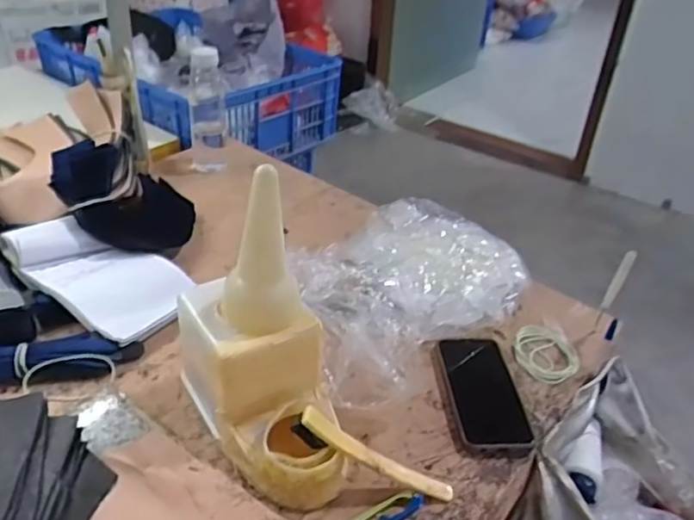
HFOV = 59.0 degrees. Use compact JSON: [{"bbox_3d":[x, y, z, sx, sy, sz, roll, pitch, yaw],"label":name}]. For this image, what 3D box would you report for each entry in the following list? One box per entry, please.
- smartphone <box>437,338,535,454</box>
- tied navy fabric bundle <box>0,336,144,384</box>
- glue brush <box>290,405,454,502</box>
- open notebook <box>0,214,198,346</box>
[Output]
[{"bbox_3d":[0.148,0.139,0.665,0.077,0.013,0.160,0,35,-7],"label":"smartphone"},{"bbox_3d":[-0.334,0.107,0.636,0.220,0.029,0.044,-6,36,-15],"label":"tied navy fabric bundle"},{"bbox_3d":[0.025,0.178,0.549,0.158,0.026,0.019,31,35,-12],"label":"glue brush"},{"bbox_3d":[-0.288,0.019,0.737,0.226,0.059,0.129,24,39,26],"label":"open notebook"}]

